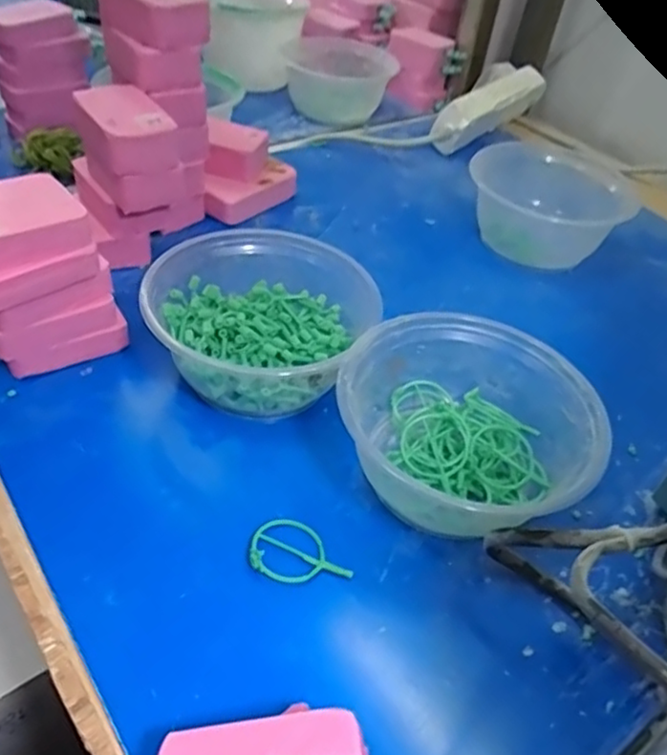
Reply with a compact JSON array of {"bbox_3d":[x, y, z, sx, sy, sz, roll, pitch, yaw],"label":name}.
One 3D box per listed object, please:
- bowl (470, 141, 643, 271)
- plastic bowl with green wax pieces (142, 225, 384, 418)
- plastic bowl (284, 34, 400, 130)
[{"bbox_3d":[0.185,-0.156,0.558,0.127,0.061,0.120,19,44,12],"label":"bowl"},{"bbox_3d":[-0.043,-0.033,0.395,0.122,0.062,0.133,4,43,-4],"label":"plastic bowl with green wax pieces"},{"bbox_3d":[0.006,-0.345,0.732,0.121,0.057,0.111,2,43,-6],"label":"plastic bowl"}]

